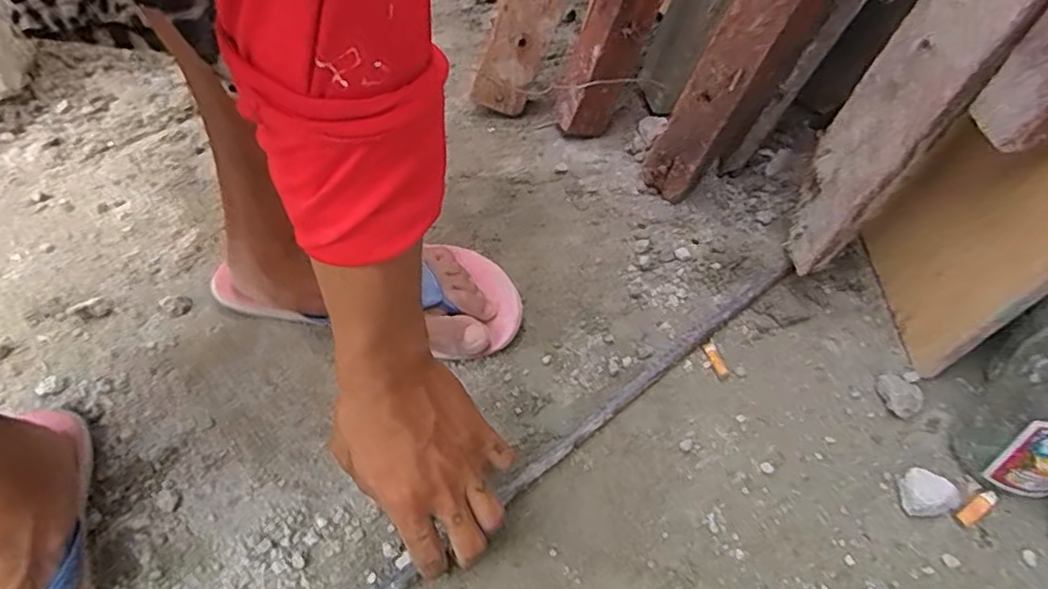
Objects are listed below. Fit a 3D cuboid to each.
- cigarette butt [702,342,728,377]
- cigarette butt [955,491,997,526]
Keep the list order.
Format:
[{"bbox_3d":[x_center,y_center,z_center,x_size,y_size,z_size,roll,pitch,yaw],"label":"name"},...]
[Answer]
[{"bbox_3d":[0.147,0.049,0.491,0.010,0.004,0.031,-12,49,-9],"label":"cigarette butt"},{"bbox_3d":[0.291,0.137,0.409,0.028,0.009,0.010,-24,52,-19],"label":"cigarette butt"}]

